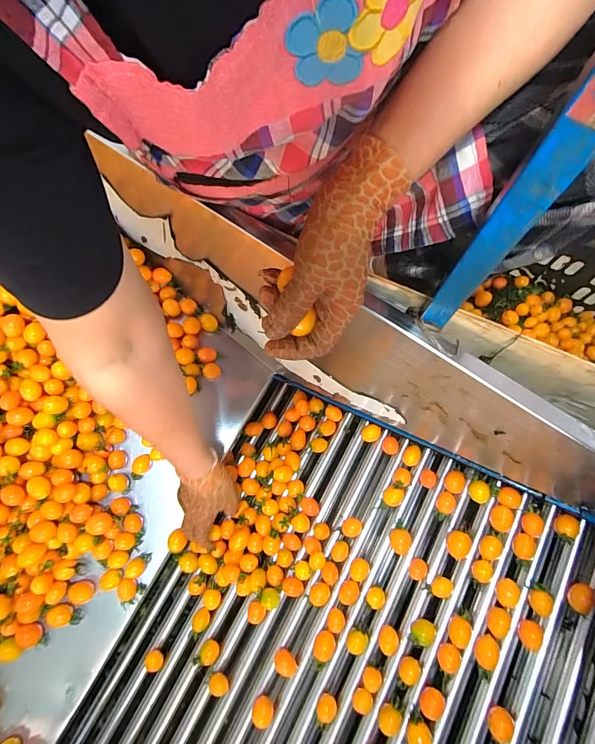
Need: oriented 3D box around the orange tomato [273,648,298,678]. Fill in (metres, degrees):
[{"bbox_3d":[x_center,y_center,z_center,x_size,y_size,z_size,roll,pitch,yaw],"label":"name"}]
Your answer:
[{"bbox_3d":[-0.015,0.368,0.459,0.030,0.021,0.023,16,74,7],"label":"orange tomato"}]

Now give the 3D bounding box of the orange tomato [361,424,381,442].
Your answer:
[{"bbox_3d":[0.111,0.095,0.552,0.027,0.028,0.024,-14,72,-3],"label":"orange tomato"}]

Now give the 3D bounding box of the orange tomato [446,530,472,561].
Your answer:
[{"bbox_3d":[0.203,0.218,0.456,0.026,0.021,0.032,31,76,11],"label":"orange tomato"}]

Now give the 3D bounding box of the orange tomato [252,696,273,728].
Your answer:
[{"bbox_3d":[-0.042,0.413,0.443,0.025,0.025,0.024,-1,72,2],"label":"orange tomato"}]

